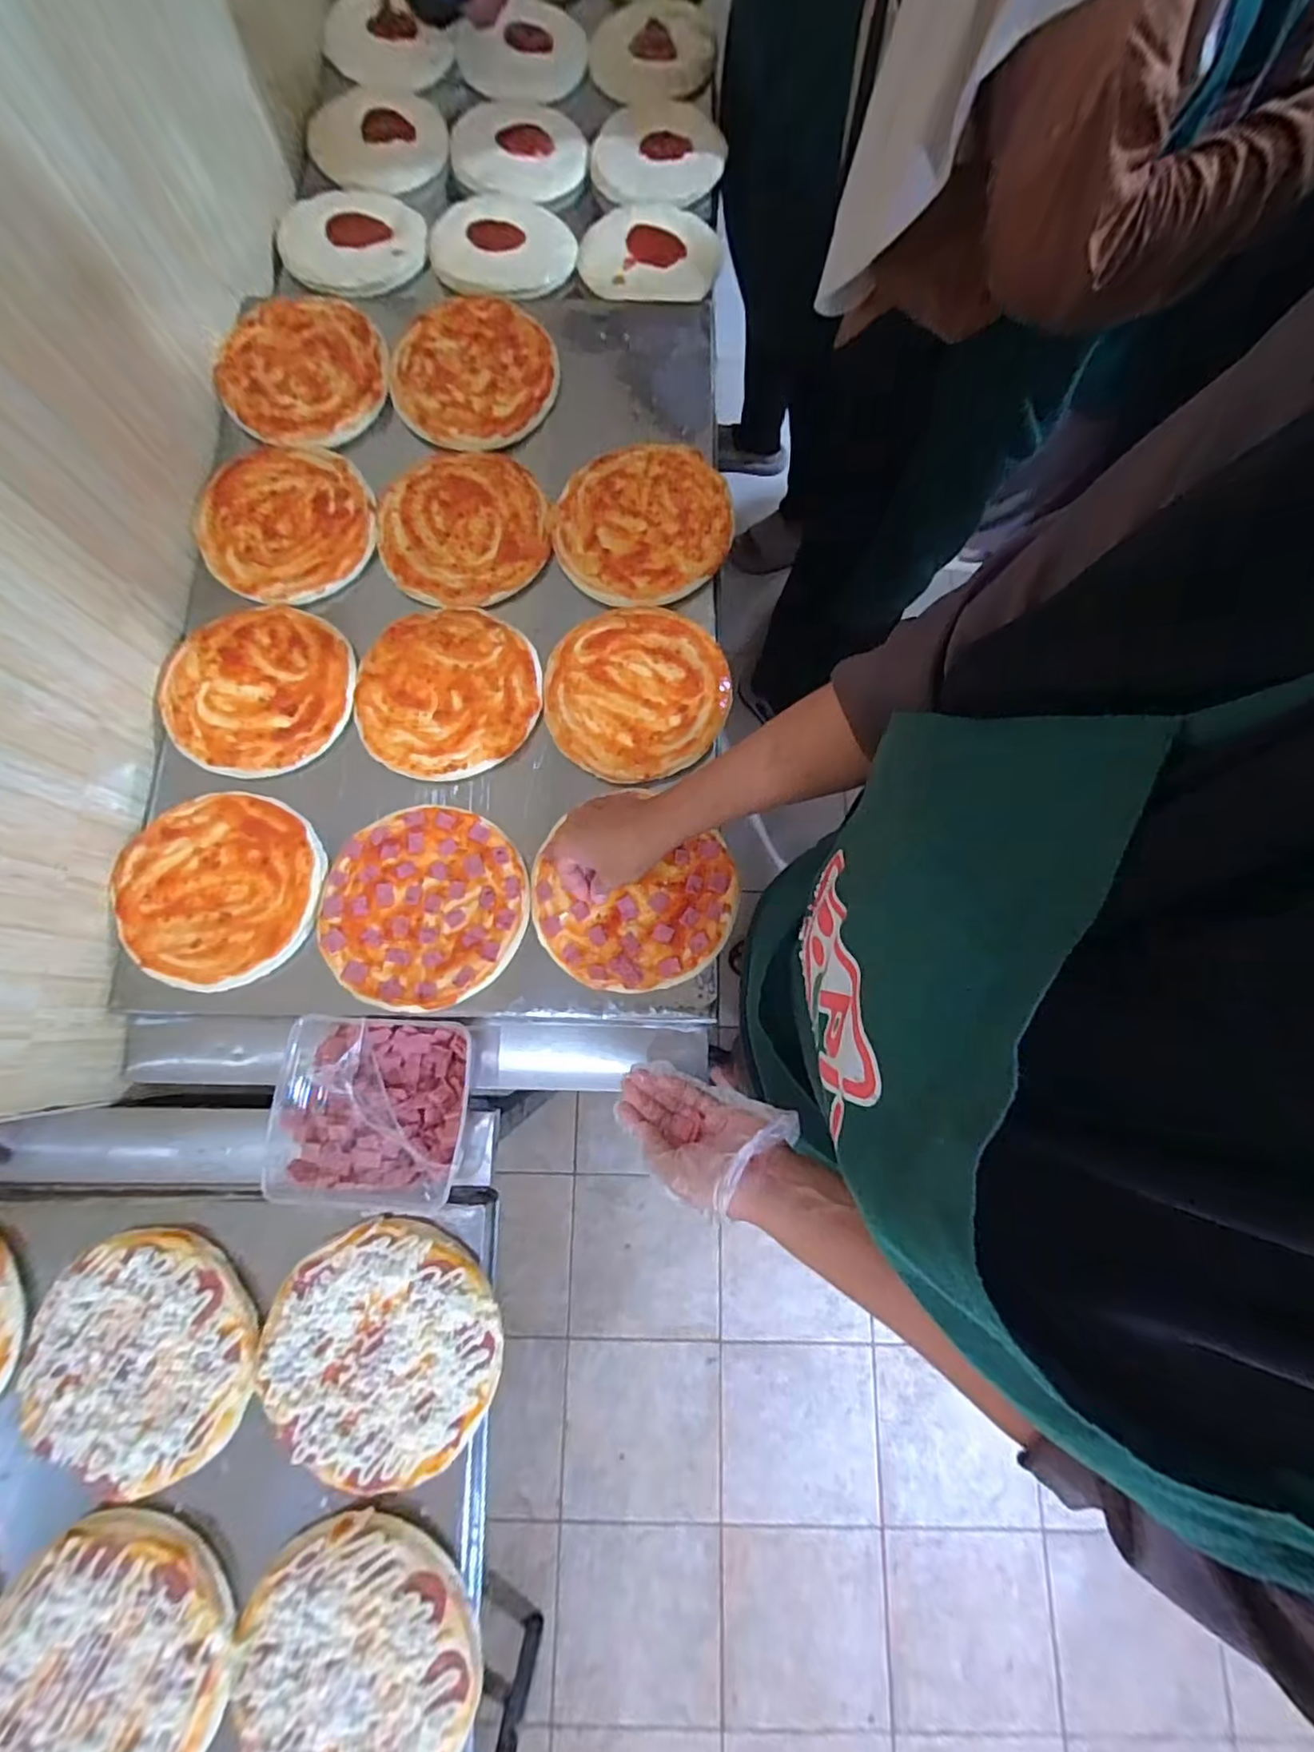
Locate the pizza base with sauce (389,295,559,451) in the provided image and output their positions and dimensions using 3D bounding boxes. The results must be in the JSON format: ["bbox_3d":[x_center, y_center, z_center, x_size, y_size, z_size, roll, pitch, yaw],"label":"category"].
[{"bbox_3d":[-0.223,-0.609,0.751,0.180,0.015,0.190,0,79,-1],"label":"pizza base with sauce"}]

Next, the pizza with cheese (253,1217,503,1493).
[{"bbox_3d":[-0.235,0.404,0.532,0.194,0.016,0.192,0,79,-1],"label":"pizza with cheese"}]

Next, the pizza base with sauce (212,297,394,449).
[{"bbox_3d":[-0.425,-0.604,0.747,0.194,0.014,0.189,0,79,-1],"label":"pizza base with sauce"}]

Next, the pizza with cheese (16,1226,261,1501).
[{"bbox_3d":[-0.444,0.412,0.538,0.190,0.015,0.180,0,79,-1],"label":"pizza with cheese"}]

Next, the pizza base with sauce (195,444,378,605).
[{"bbox_3d":[-0.423,-0.403,0.716,0.191,0.019,0.188,0,79,-1],"label":"pizza base with sauce"}]

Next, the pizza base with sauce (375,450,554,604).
[{"bbox_3d":[-0.224,-0.403,0.721,0.190,0.019,0.183,0,79,-1],"label":"pizza base with sauce"}]

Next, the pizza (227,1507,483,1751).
[{"bbox_3d":[-0.239,0.625,0.488,0.186,0.033,0.192,0,79,-1],"label":"pizza"}]

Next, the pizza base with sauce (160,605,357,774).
[{"bbox_3d":[-0.430,-0.204,0.676,0.193,0.011,0.185,0,79,-1],"label":"pizza base with sauce"}]

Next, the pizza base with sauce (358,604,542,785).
[{"bbox_3d":[-0.226,-0.201,0.679,0.191,0.010,0.190,0,79,-1],"label":"pizza base with sauce"}]

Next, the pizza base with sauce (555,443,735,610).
[{"bbox_3d":[-0.016,-0.404,0.719,0.197,0.024,0.191,0,79,0],"label":"pizza base with sauce"}]

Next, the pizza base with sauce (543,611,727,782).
[{"bbox_3d":[-0.020,-0.200,0.673,0.195,0.014,0.190,0,79,-1],"label":"pizza base with sauce"}]

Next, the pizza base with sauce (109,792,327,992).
[{"bbox_3d":[-0.435,0.012,0.626,0.191,0.017,0.190,0,79,-1],"label":"pizza base with sauce"}]

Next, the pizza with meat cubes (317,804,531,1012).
[{"bbox_3d":[-0.231,0.029,0.623,0.199,0.019,0.194,0,79,-1],"label":"pizza with meat cubes"}]

